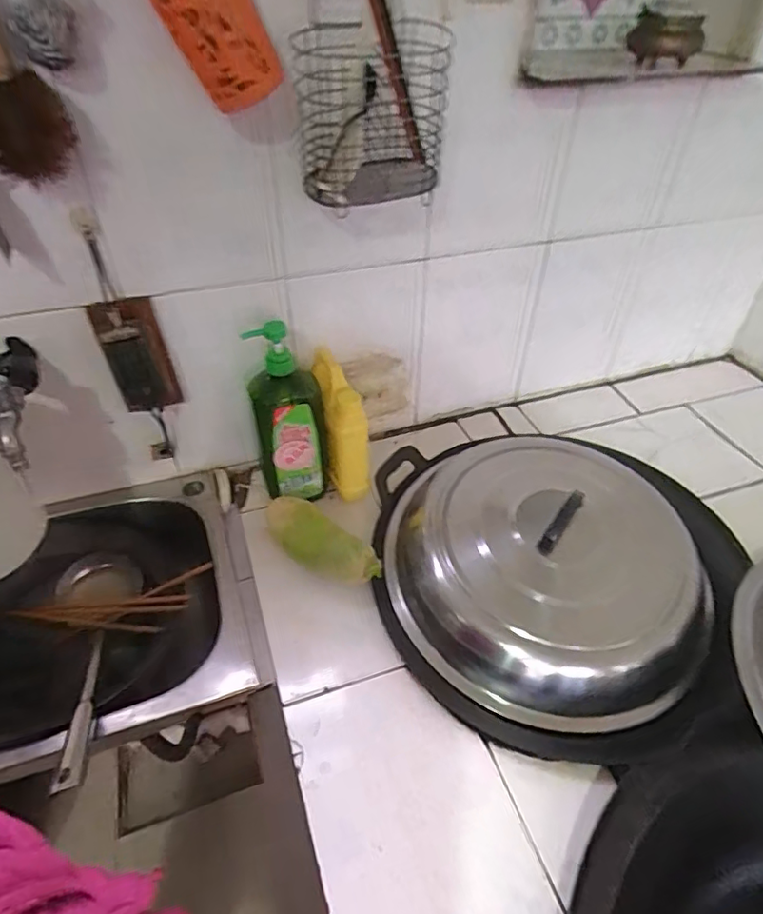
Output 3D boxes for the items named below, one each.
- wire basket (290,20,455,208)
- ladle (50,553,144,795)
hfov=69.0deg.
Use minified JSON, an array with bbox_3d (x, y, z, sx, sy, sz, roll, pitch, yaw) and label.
[{"bbox_3d":[-0.010,-0.358,0.575,0.152,0.144,0.118,-1,43,-3],"label":"wire basket"},{"bbox_3d":[-0.358,0.235,0.660,0.106,0.047,0.342,-11,27,-14],"label":"ladle"}]

